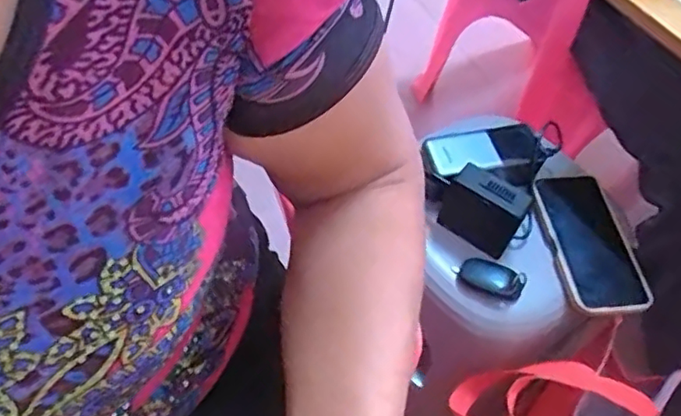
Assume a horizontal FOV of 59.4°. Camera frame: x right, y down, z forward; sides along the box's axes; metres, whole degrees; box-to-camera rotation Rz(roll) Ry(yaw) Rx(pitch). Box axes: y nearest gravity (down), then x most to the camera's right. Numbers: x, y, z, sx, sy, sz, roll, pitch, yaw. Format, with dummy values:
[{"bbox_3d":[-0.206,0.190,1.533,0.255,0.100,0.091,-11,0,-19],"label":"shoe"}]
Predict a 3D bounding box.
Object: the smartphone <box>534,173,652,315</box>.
[{"bbox_3d":[0.260,0.035,0.629,0.081,0.016,0.164,-6,55,-9],"label":"smartphone"}]

